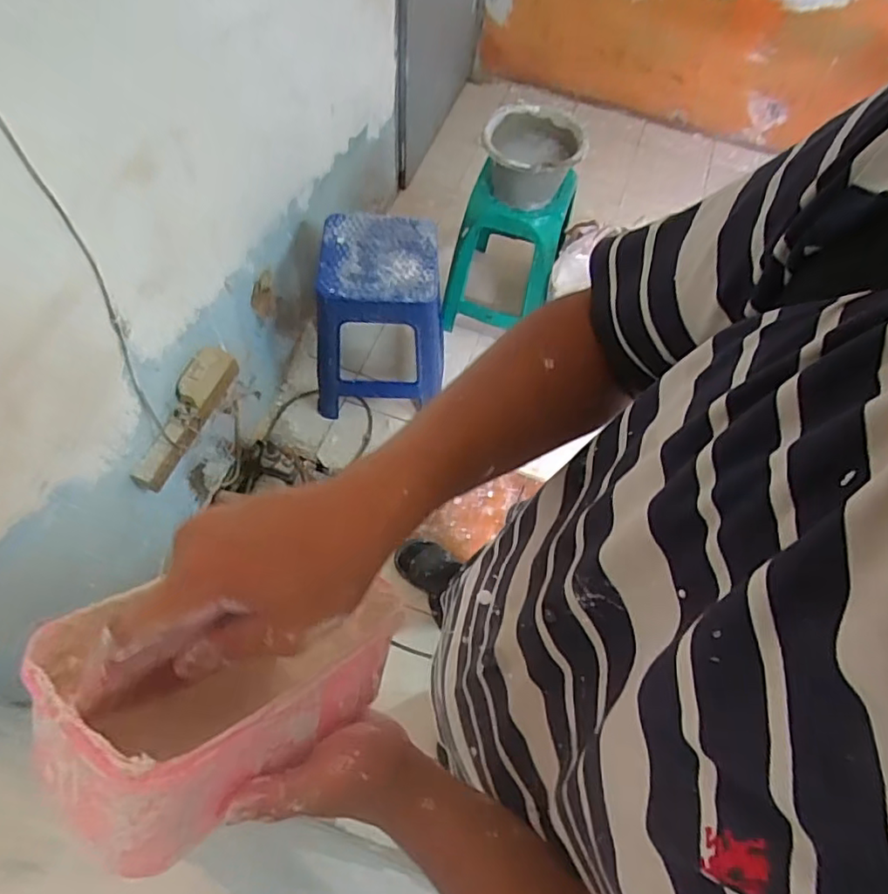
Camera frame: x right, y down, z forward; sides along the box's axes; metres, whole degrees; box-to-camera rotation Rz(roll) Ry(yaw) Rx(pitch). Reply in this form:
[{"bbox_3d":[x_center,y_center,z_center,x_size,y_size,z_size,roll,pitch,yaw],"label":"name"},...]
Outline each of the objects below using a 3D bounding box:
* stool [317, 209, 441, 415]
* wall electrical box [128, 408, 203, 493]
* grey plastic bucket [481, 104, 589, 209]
[{"bbox_3d":[-0.164,-0.338,1.546,0.328,0.415,0.310,3,61,-2],"label":"stool"},{"bbox_3d":[-0.570,0.005,1.226,0.027,0.082,0.174,23,62,9],"label":"wall electrical box"},{"bbox_3d":[0.219,-0.731,1.506,0.245,0.177,0.284,4,61,-2],"label":"grey plastic bucket"}]

